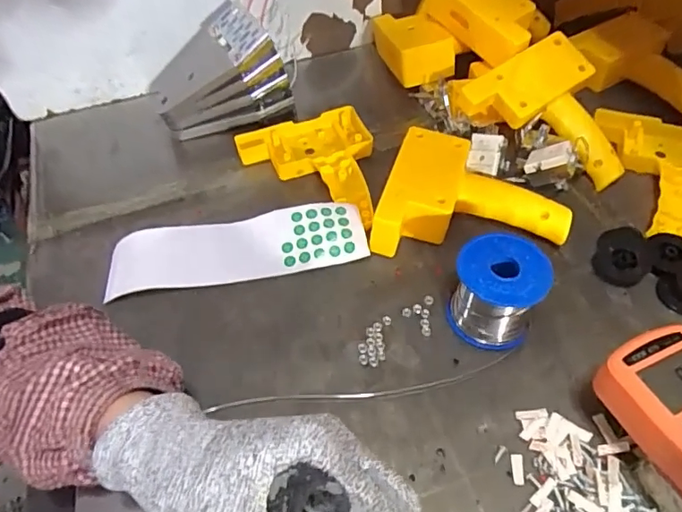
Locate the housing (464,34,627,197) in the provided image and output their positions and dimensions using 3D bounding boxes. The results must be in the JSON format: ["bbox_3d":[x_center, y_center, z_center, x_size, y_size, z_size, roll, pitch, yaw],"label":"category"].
[{"bbox_3d":[0.215,-0.153,0.498,0.164,0.023,0.109,35,83,7],"label":"housing"}]

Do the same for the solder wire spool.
[{"bbox_3d":[0.114,0.026,0.371,0.060,0.063,0.056,-2,52,2],"label":"solder wire spool"}]

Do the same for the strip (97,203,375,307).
[{"bbox_3d":[-0.090,-0.006,0.437,0.217,0.007,0.059,-9,68,0],"label":"strip"}]

